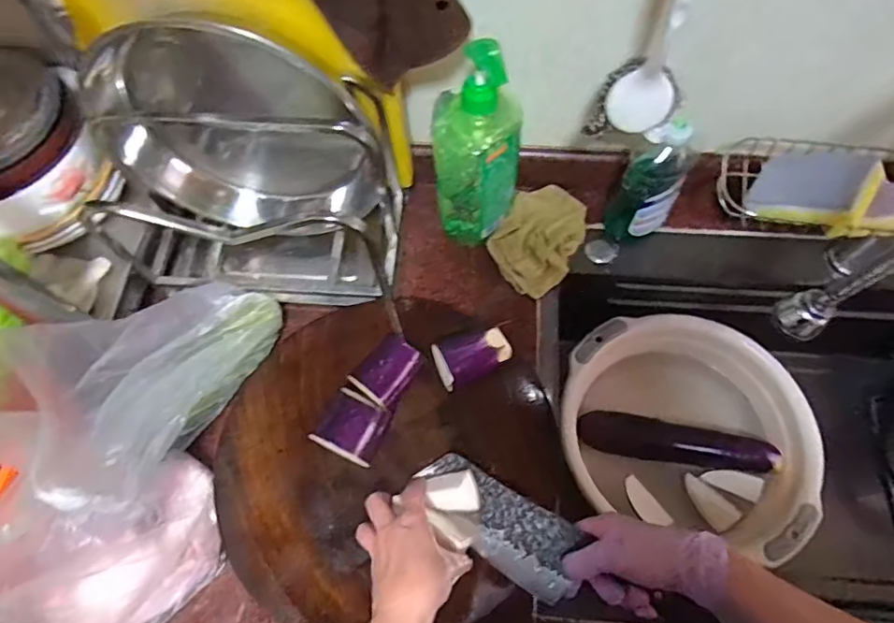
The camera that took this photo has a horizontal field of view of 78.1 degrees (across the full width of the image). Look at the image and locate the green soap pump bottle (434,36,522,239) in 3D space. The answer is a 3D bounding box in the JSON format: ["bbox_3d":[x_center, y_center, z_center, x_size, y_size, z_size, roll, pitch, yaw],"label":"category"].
[{"bbox_3d":[0.032,-0.163,0.588,0.089,0.247,0.064,9,66,5],"label":"green soap pump bottle"}]

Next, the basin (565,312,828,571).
[{"bbox_3d":[0.297,0.155,0.725,0.298,0.136,0.245,16,67,8],"label":"basin"}]

